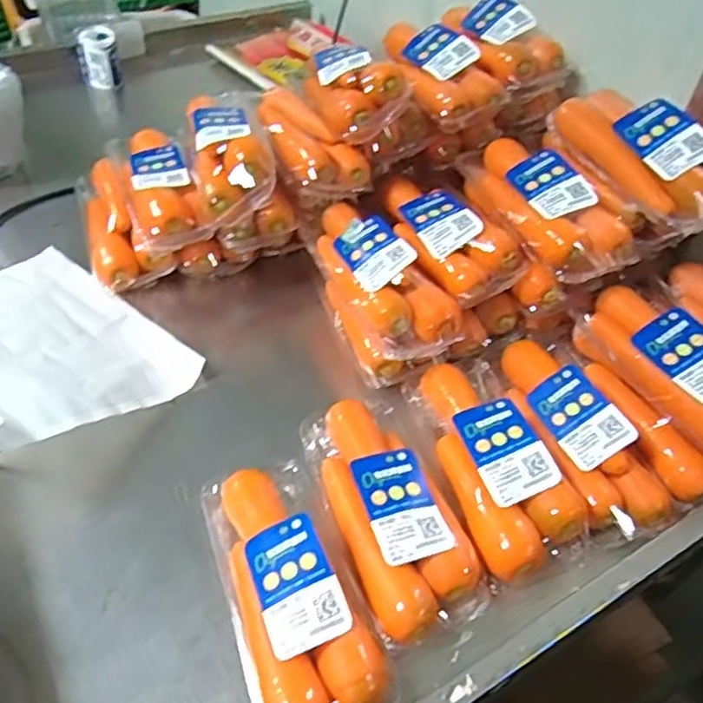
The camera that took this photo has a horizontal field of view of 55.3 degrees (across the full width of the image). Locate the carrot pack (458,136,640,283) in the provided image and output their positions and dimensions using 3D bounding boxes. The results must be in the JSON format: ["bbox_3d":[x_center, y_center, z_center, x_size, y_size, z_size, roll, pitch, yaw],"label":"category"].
[{"bbox_3d":[0.205,-0.166,0.723,0.093,0.059,0.230,-18,53,-20],"label":"carrot pack"}]

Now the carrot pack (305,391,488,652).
[{"bbox_3d":[0.033,0.127,0.577,0.099,0.040,0.218,-14,52,-18],"label":"carrot pack"}]

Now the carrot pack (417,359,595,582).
[{"bbox_3d":[0.129,0.088,0.614,0.099,0.062,0.227,-12,51,-16],"label":"carrot pack"}]

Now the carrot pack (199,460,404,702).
[{"bbox_3d":[-0.047,0.182,0.524,0.098,0.058,0.224,-14,52,-17],"label":"carrot pack"}]

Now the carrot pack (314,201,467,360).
[{"bbox_3d":[0.032,-0.090,0.706,0.094,0.063,0.223,-18,53,-20],"label":"carrot pack"}]

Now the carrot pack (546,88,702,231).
[{"bbox_3d":[0.304,-0.216,0.709,0.088,0.066,0.232,-13,52,-17],"label":"carrot pack"}]

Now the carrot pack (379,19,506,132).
[{"bbox_3d":[0.109,-0.357,0.820,0.093,0.054,0.220,-9,50,-14],"label":"carrot pack"}]

